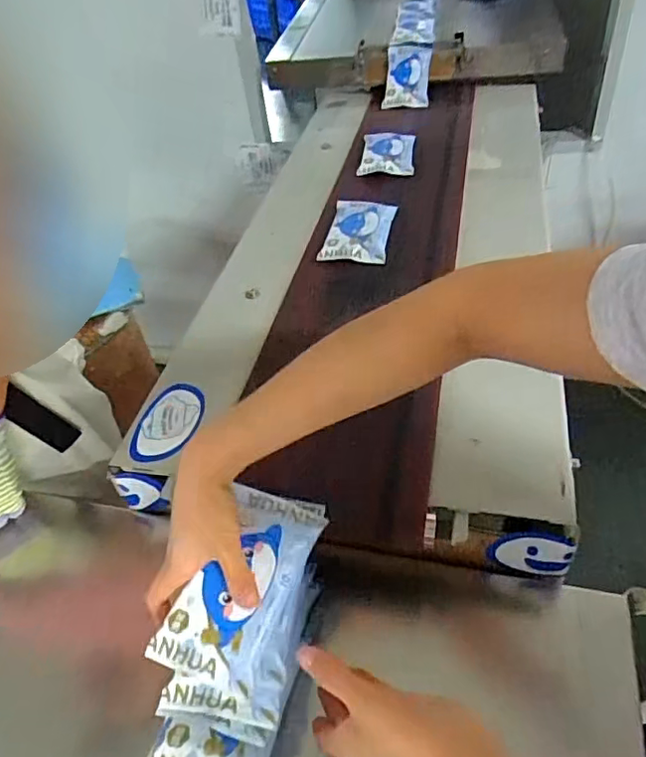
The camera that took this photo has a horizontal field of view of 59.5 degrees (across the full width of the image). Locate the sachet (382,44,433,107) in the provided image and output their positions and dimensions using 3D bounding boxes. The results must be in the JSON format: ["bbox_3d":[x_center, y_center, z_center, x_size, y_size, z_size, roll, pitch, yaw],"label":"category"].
[{"bbox_3d":[0.165,-0.588,1.105,0.085,0.022,0.136,2,75,17],"label":"sachet"}]

